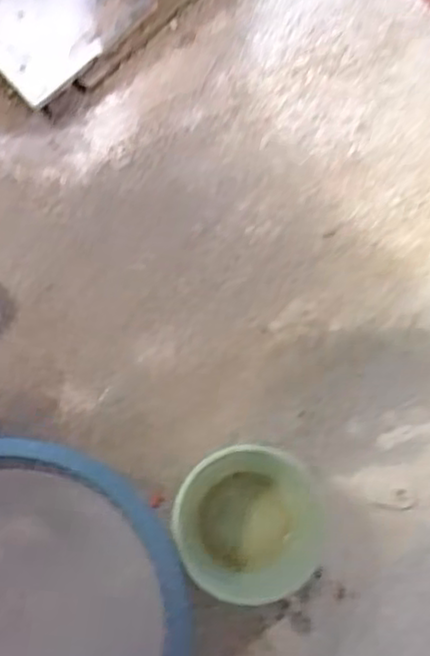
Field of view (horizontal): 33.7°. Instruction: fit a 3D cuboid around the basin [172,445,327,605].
[{"bbox_3d":[0.033,0.204,0.754,0.140,0.106,0.147,1,79,-3],"label":"basin"}]

